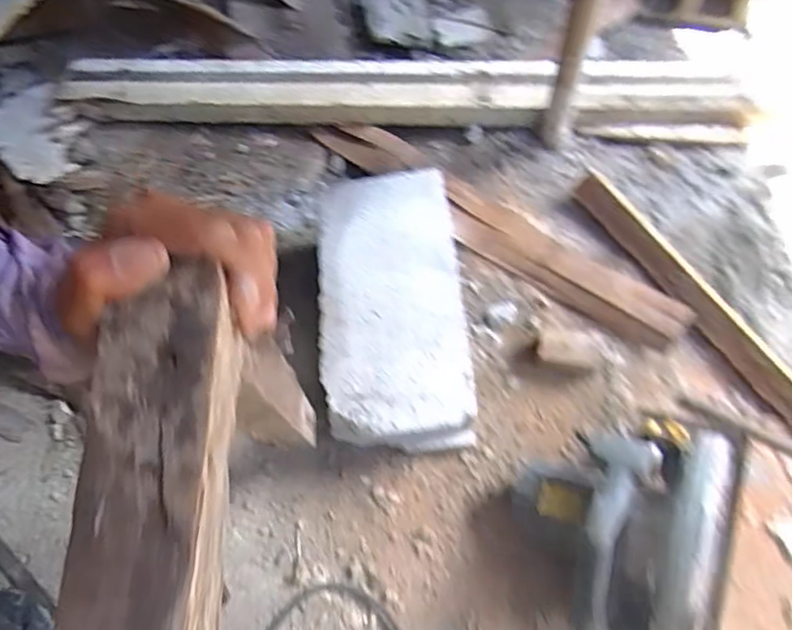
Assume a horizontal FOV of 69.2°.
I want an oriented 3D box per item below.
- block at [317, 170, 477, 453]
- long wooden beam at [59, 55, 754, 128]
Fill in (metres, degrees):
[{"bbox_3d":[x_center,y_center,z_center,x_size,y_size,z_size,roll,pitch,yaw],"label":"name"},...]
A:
[{"bbox_3d":[-0.008,-0.010,0.853,0.204,0.118,0.401,-6,63,0],"label":"block"},{"bbox_3d":[-0.014,-0.429,1.077,1.266,0.050,0.160,3,64,4],"label":"long wooden beam"}]

